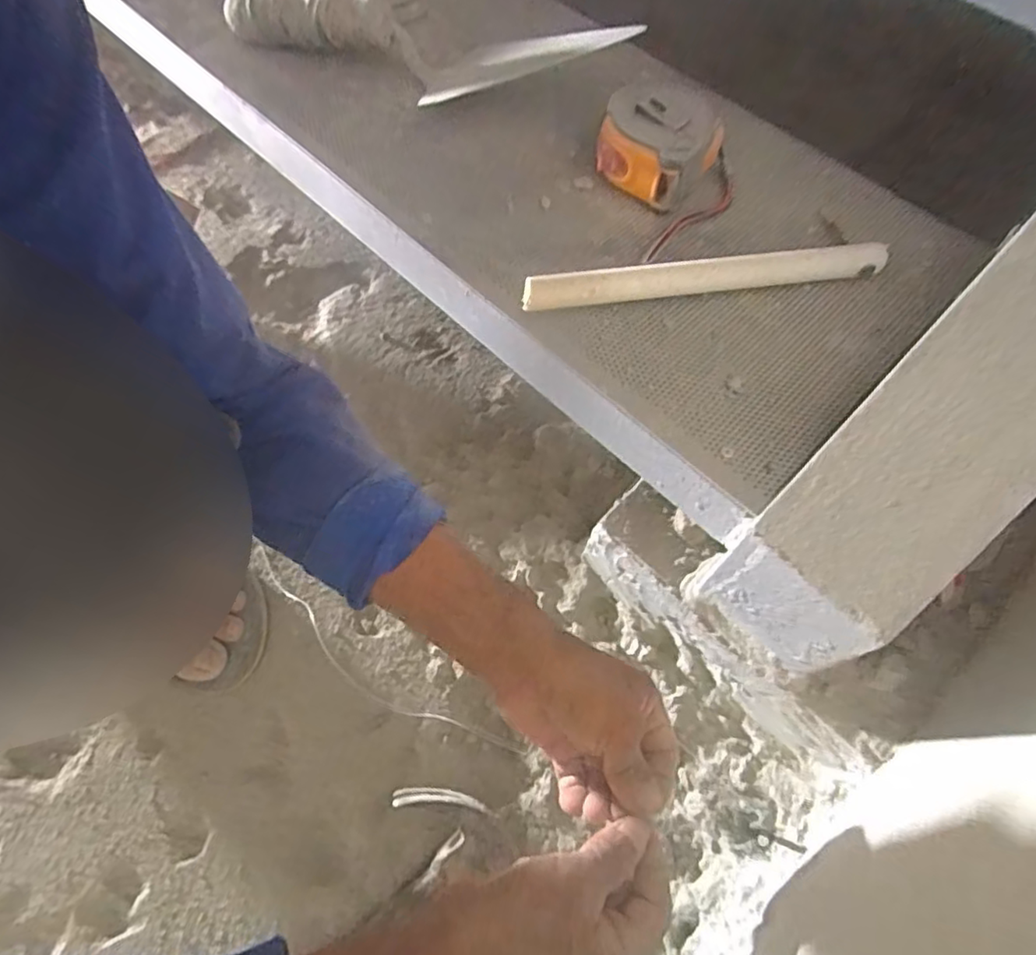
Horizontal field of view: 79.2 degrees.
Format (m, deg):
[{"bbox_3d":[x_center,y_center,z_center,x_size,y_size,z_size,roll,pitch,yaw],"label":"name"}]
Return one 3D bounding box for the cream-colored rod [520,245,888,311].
[{"bbox_3d":[0.120,-0.128,0.401,0.233,0.023,0.018,-8,64,-5],"label":"cream-colored rod"}]

